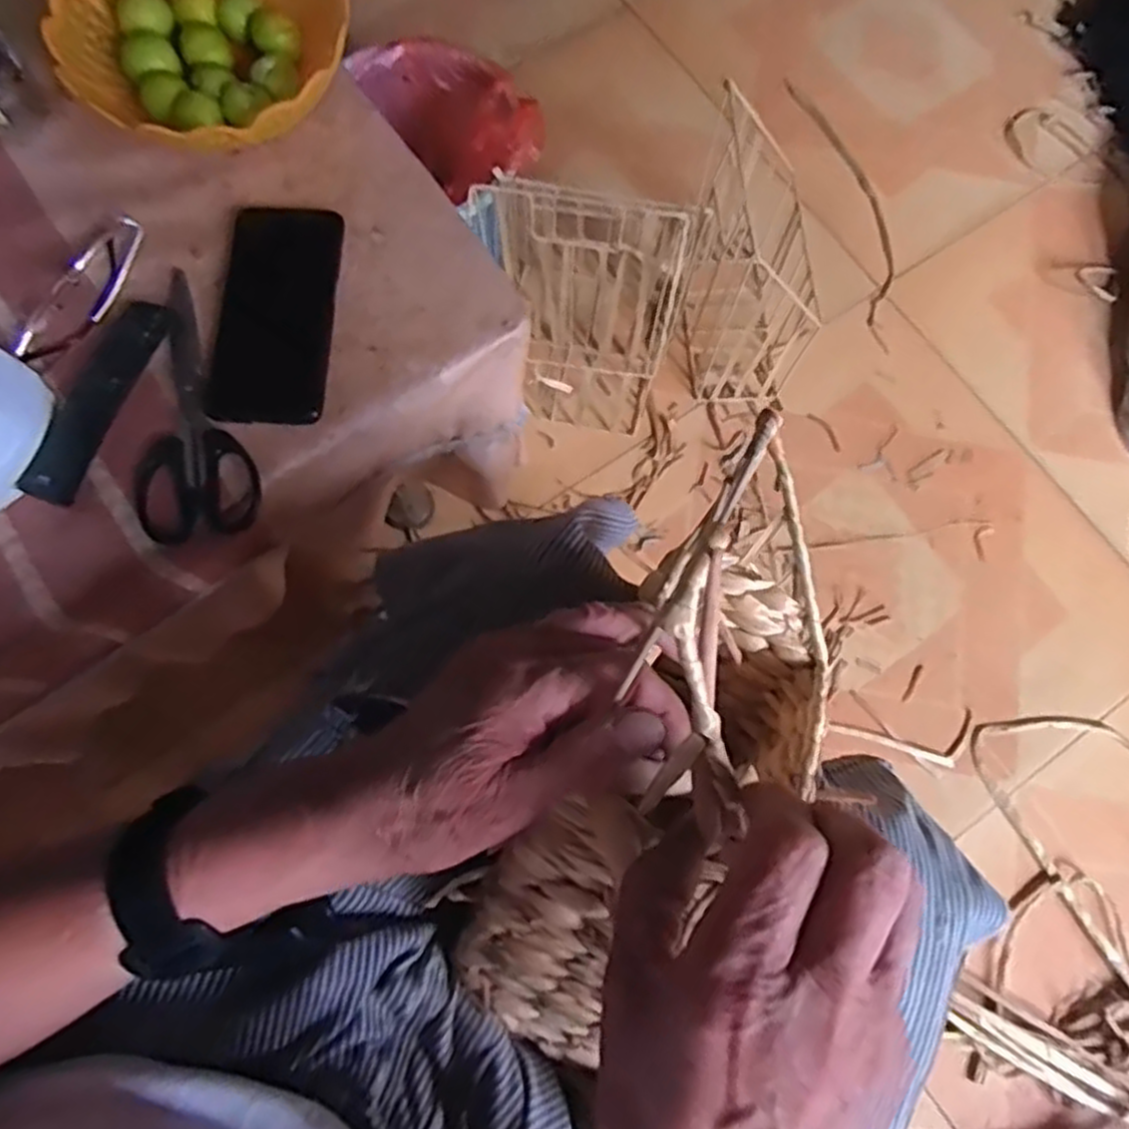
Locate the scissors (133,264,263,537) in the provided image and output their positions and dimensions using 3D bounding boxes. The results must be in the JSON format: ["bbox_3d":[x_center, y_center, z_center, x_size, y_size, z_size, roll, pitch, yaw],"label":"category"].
[{"bbox_3d":[-0.256,-0.110,0.508,0.075,0.006,0.191,-14,78,-4],"label":"scissors"}]

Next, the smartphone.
[{"bbox_3d":[-0.198,-0.172,0.524,0.075,0.009,0.160,2,77,-1],"label":"smartphone"}]

